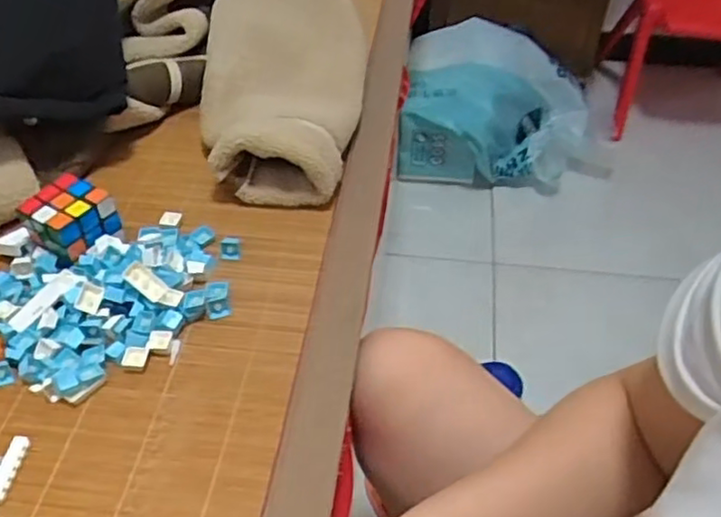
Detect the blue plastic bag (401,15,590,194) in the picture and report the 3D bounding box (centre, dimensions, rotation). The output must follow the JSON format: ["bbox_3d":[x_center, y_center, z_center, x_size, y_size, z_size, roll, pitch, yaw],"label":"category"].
[{"bbox_3d":[0.289,-0.339,1.412,0.379,0.222,0.370,15,47,15],"label":"blue plastic bag"}]

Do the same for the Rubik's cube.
[{"bbox_3d":[-0.262,-0.032,0.605,0.065,0.058,0.060,24,50,22],"label":"Rubik's cube"}]

